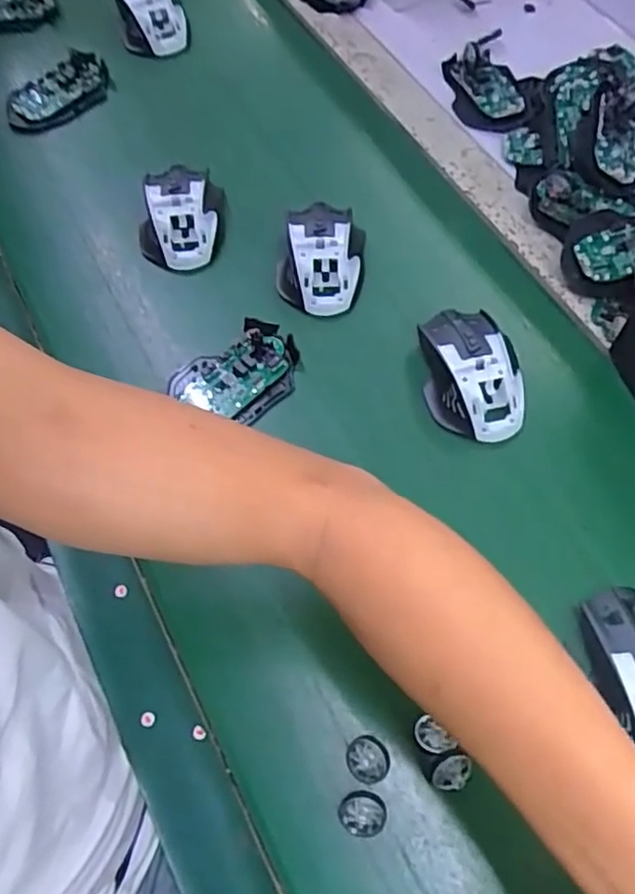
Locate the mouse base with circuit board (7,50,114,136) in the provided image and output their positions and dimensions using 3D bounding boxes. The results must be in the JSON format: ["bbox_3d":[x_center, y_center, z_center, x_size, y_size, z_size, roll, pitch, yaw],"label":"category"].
[{"bbox_3d":[-0.262,-0.358,0.688,0.111,0.022,0.076,-36,68,-15],"label":"mouse base with circuit board"}]

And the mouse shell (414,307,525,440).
[{"bbox_3d":[0.118,-0.063,0.517,0.070,0.038,0.112,-3,63,1],"label":"mouse shell"}]

